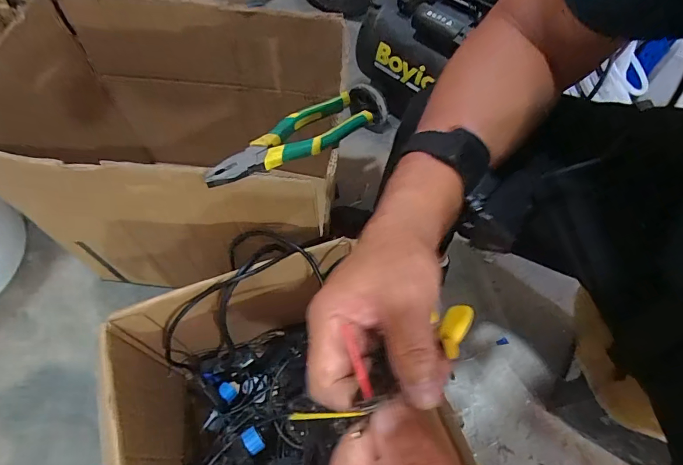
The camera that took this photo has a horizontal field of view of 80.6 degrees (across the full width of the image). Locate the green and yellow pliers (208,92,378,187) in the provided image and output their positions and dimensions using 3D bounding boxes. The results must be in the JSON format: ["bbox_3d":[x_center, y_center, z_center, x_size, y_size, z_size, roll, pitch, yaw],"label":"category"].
[{"bbox_3d":[-0.060,-0.107,0.458,0.198,0.023,0.055,-23,62,-15],"label":"green and yellow pliers"}]

